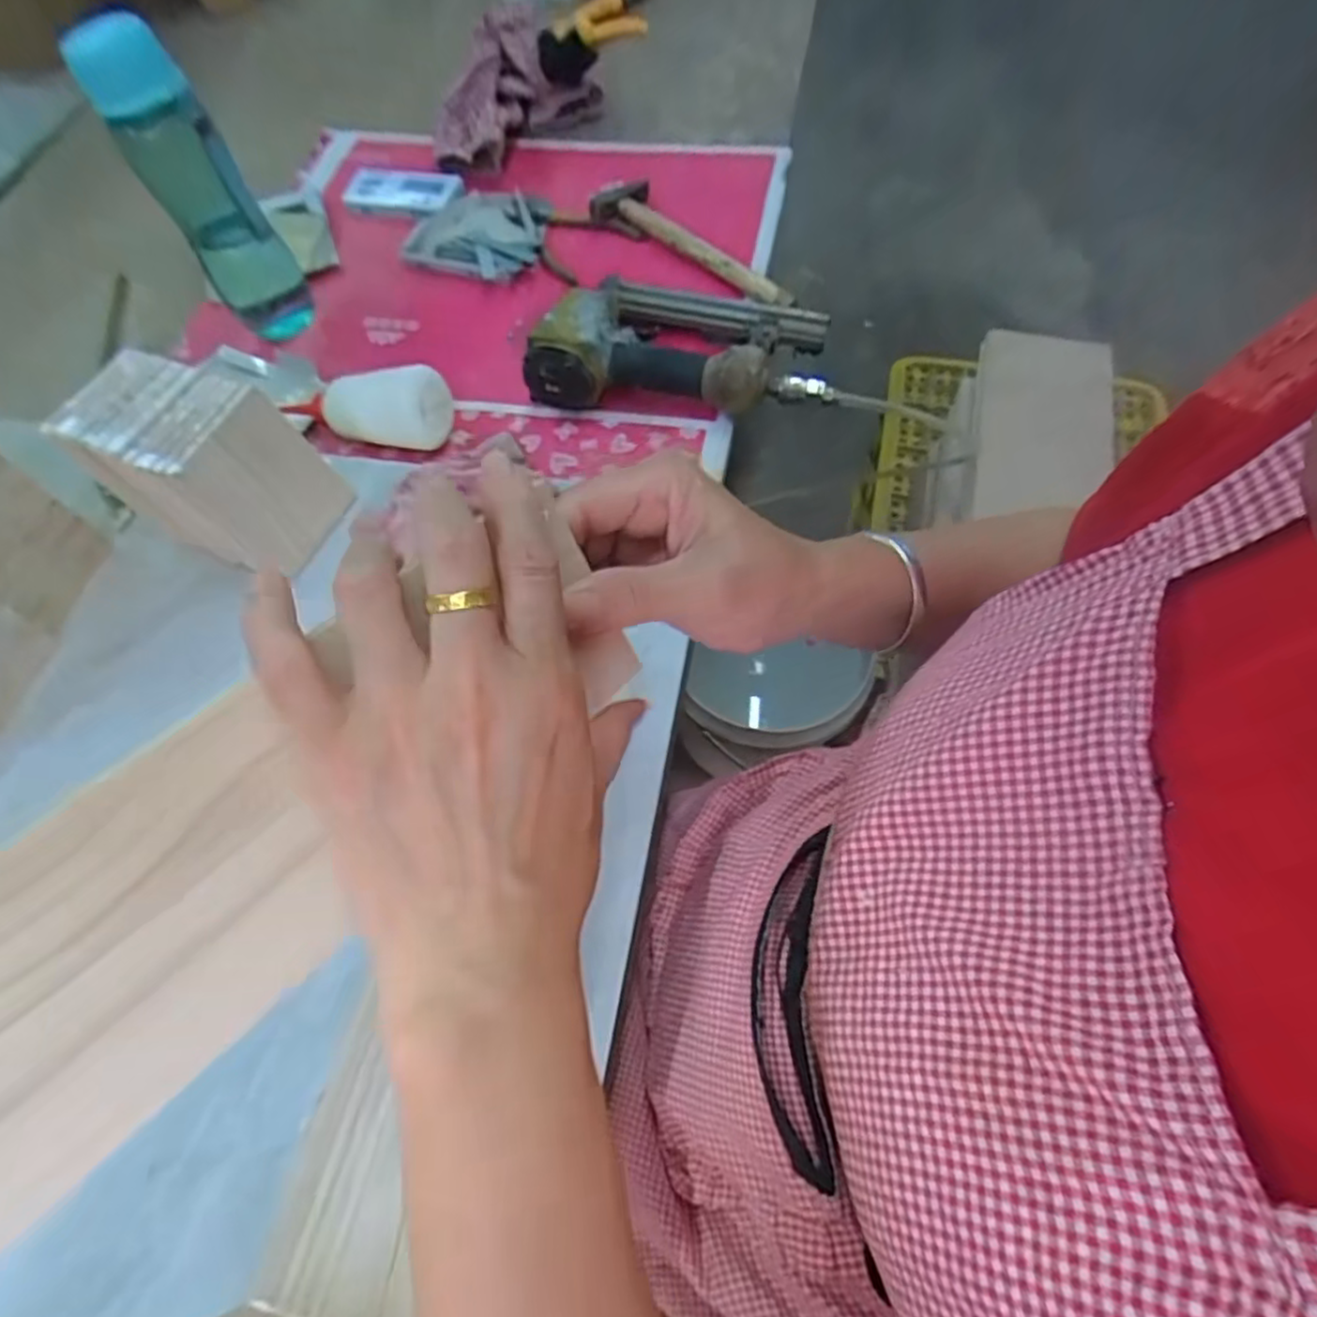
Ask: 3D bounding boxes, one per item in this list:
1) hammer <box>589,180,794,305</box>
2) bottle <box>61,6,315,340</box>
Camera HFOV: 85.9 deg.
[{"bbox_3d":[0.038,-0.410,0.697,0.261,0.028,0.069,39,71,21],"label":"hammer"},{"bbox_3d":[-0.392,-0.403,0.615,0.078,0.240,0.083,-34,65,-13],"label":"bottle"}]

